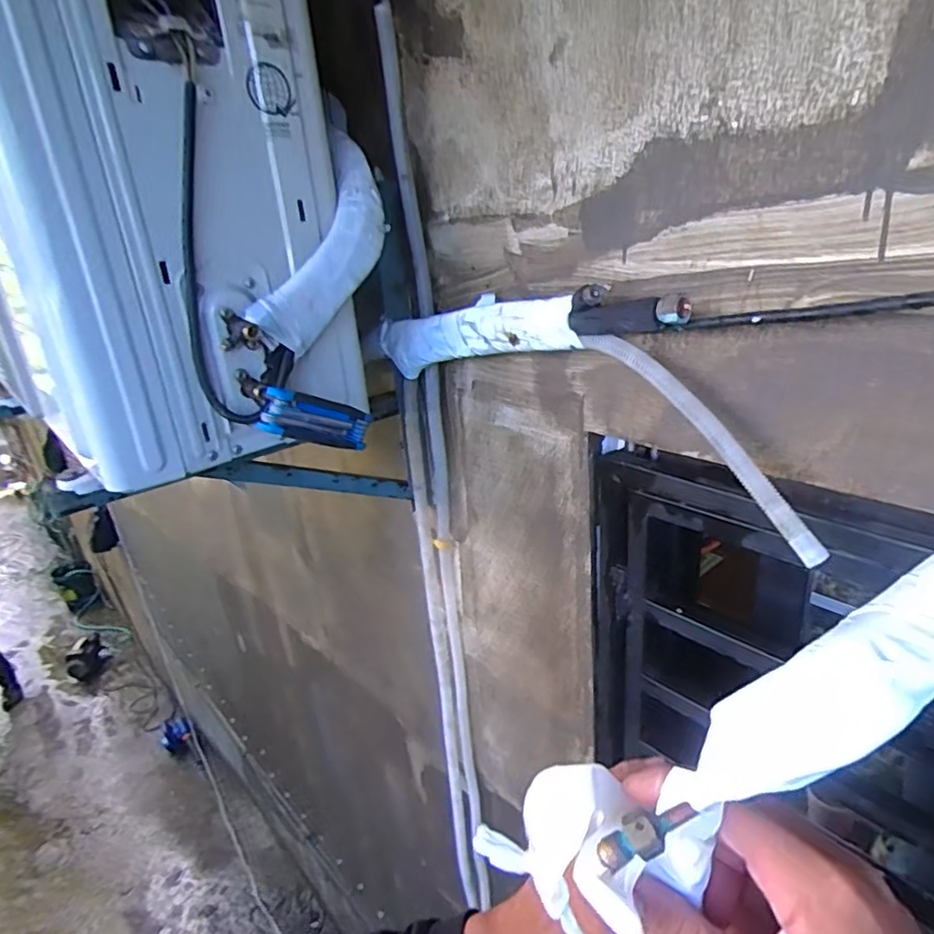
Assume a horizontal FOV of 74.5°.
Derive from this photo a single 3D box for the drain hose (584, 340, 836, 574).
[{"bbox_3d":[0.195,-0.029,0.524,0.018,0.032,0.275,-21,62,-32],"label":"drain hose"}]

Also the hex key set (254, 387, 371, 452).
[{"bbox_3d":[-0.138,-0.042,0.576,0.104,0.043,0.022,14,5,-42],"label":"hex key set"}]

